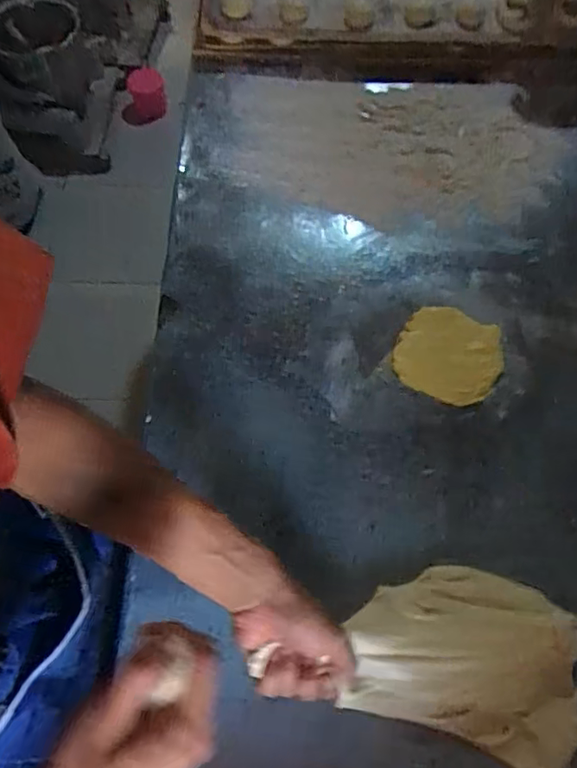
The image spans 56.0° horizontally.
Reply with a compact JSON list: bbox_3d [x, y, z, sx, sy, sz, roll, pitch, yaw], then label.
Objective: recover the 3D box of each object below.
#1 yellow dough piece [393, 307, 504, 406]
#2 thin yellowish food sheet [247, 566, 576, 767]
[{"bbox_3d":[0.179,-0.034,0.604,0.109,0.016,0.106,0,66,-1],"label":"yellow dough piece"},{"bbox_3d":[0.159,0.240,0.485,0.207,0.047,0.144,17,61,7],"label":"thin yellowish food sheet"}]

